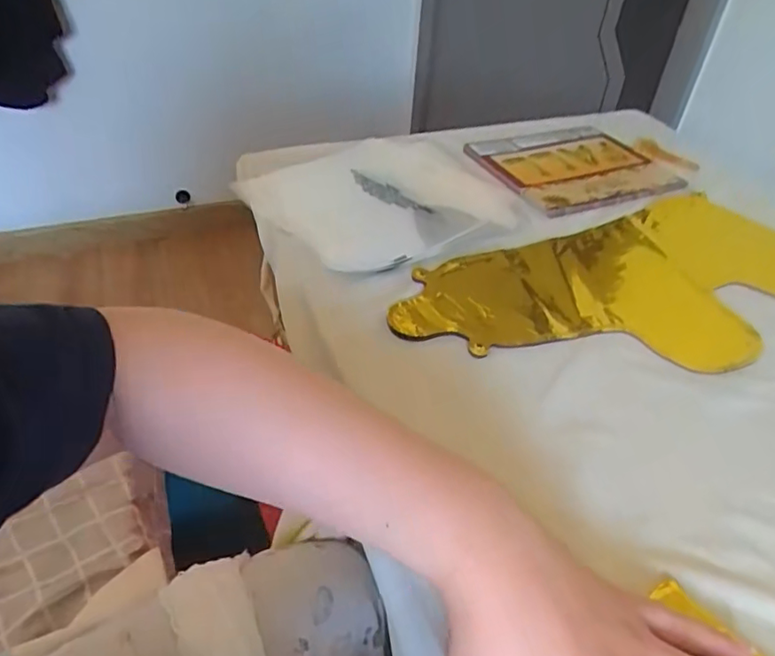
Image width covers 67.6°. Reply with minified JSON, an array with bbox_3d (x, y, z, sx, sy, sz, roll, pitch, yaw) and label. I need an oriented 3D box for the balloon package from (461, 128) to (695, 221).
[{"bbox_3d":[0.227,-0.191,0.672,0.232,0.013,0.178,-13,43,-18],"label":"balloon package"}]

